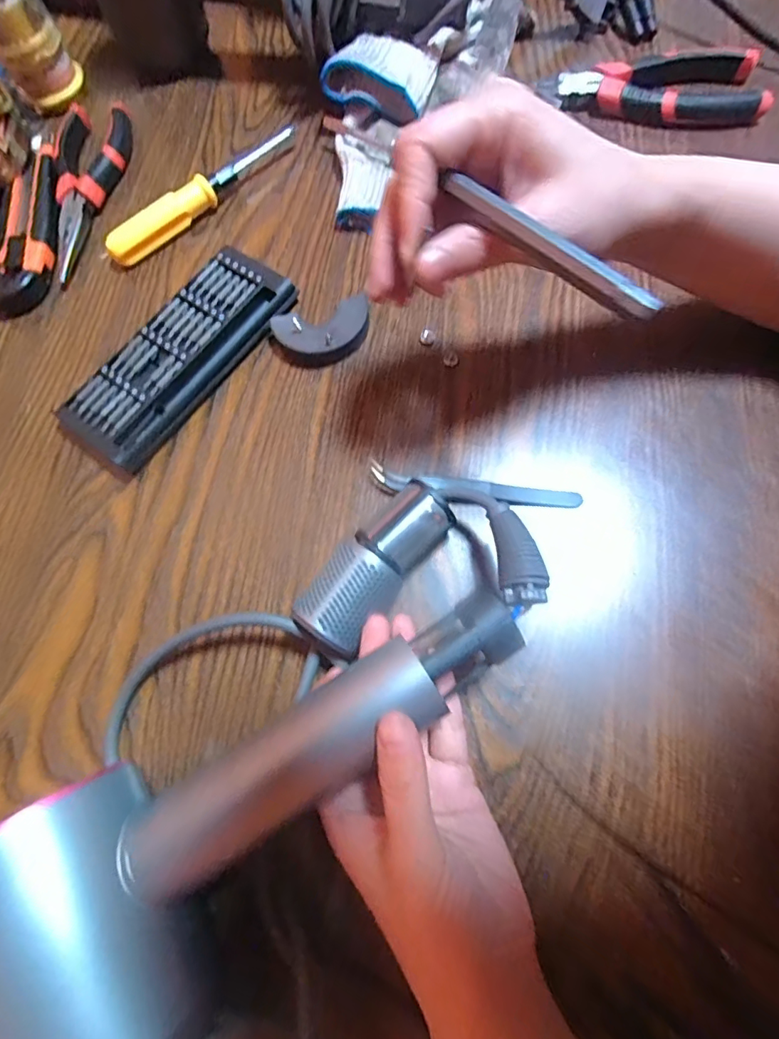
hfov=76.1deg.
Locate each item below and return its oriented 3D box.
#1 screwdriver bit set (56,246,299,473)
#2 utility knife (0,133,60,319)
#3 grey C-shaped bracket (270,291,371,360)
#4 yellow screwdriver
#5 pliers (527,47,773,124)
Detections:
[{"bbox_3d":[-0.129,-0.103,0.310,0.059,0.015,0.152,35,77,11],"label":"screwdriver bit set"},{"bbox_3d":[-0.251,-0.216,0.354,0.039,0.020,0.159,-1,73,1],"label":"utility knife"},{"bbox_3d":[-0.041,-0.115,0.310,0.059,0.017,0.034,-14,73,-3],"label":"grey C-shaped bracket"},{"bbox_3d":[-0.131,-0.232,0.354,0.159,0.017,0.018,-40,76,-10],"label":"yellow screwdriver"},{"bbox_3d":[0.193,-0.317,0.370,0.154,0.023,0.062,2,73,2],"label":"pliers"}]

